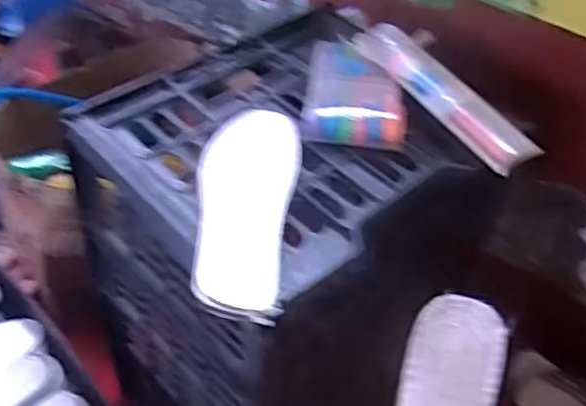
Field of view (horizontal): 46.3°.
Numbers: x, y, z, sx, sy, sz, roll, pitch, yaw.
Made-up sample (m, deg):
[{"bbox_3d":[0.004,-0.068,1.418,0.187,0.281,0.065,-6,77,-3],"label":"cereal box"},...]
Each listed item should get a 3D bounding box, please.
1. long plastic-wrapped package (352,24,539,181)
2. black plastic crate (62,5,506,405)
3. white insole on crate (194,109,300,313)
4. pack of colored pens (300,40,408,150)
[{"bbox_3d":[0.133,-0.103,0.632,0.050,0.021,0.210,-23,51,-26],"label":"long plastic-wrapped package"},{"bbox_3d":[-0.031,0.083,0.707,0.279,0.400,0.311,-25,52,-27],"label":"black plastic crate"},{"bbox_3d":[-0.037,-0.006,0.524,0.072,0.011,0.215,13,41,-4],"label":"white insole on crate"},{"bbox_3d":[0.056,-0.111,0.649,0.090,0.021,0.149,4,44,-1],"label":"pack of colored pens"}]

